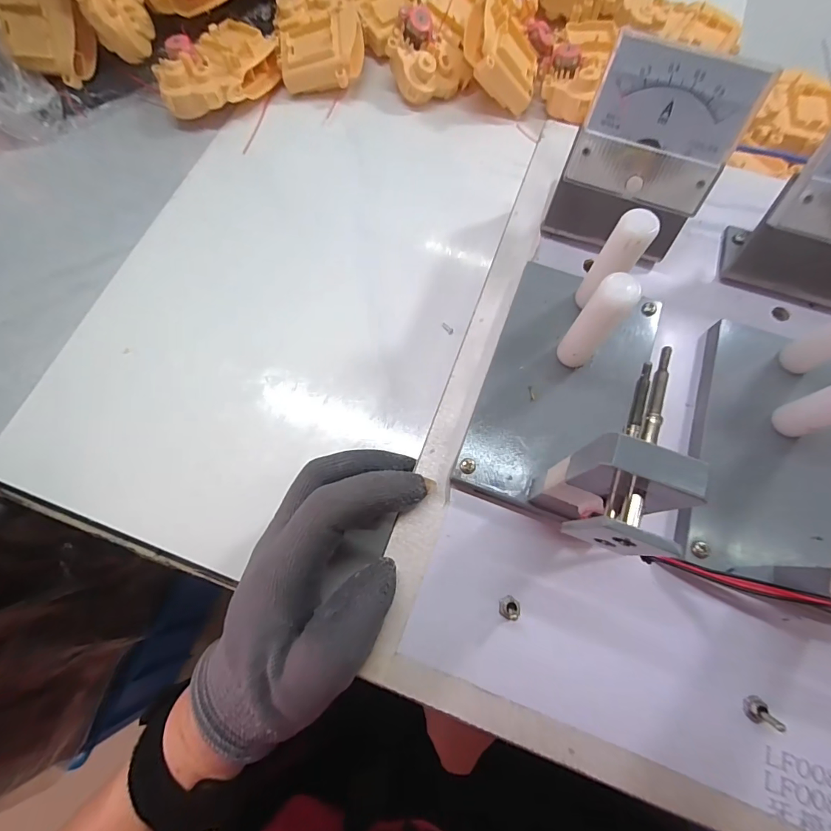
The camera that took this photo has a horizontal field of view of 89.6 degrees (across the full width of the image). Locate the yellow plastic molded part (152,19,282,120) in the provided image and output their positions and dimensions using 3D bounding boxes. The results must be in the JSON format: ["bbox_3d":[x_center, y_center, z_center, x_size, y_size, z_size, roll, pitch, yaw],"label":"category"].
[{"bbox_3d":[-0.164,-0.286,0.352,0.061,0.038,0.105,37,74,11],"label":"yellow plastic molded part"}]

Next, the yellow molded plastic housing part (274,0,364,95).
[{"bbox_3d":[-0.084,-0.325,0.364,0.075,0.043,0.092,-6,71,-3],"label":"yellow molded plastic housing part"}]

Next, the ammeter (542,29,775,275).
[{"bbox_3d":[0.107,-0.118,0.199,0.065,0.078,0.042,19,72,7],"label":"ammeter"}]

